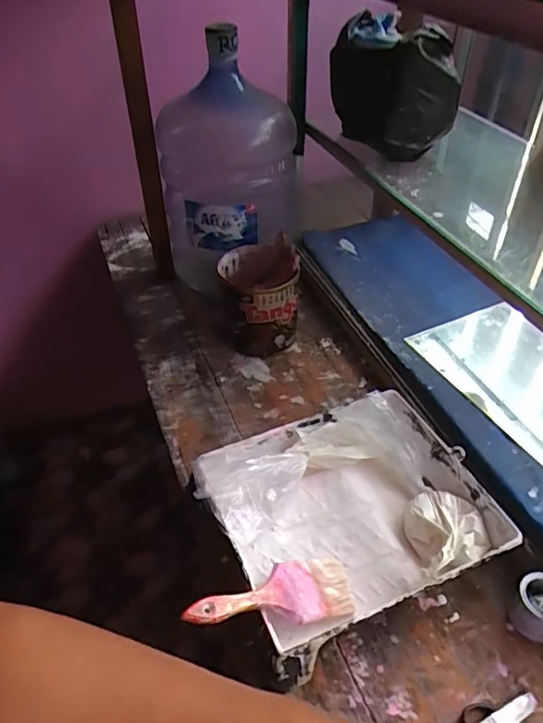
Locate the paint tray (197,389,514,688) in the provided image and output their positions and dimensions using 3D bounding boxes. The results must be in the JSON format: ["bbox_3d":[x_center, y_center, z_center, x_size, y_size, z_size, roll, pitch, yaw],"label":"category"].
[{"bbox_3d":[0.103,0.196,0.729,0.356,0.092,0.297,-18,46,-20],"label":"paint tray"}]

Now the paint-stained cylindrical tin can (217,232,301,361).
[{"bbox_3d":[-0.023,-0.124,1.022,0.141,0.182,0.156,0,42,-1],"label":"paint-stained cylindrical tin can"}]

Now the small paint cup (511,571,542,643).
[{"bbox_3d":[0.322,0.296,0.642,0.053,0.073,0.055,1,42,-1],"label":"small paint cup"}]

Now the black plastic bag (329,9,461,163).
[{"bbox_3d":[0.207,-0.469,0.910,0.151,0.185,0.184,-11,43,-11],"label":"black plastic bag"}]

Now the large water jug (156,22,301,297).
[{"bbox_3d":[-0.080,-0.351,1.035,0.252,0.483,0.235,-8,42,-8],"label":"large water jug"}]

